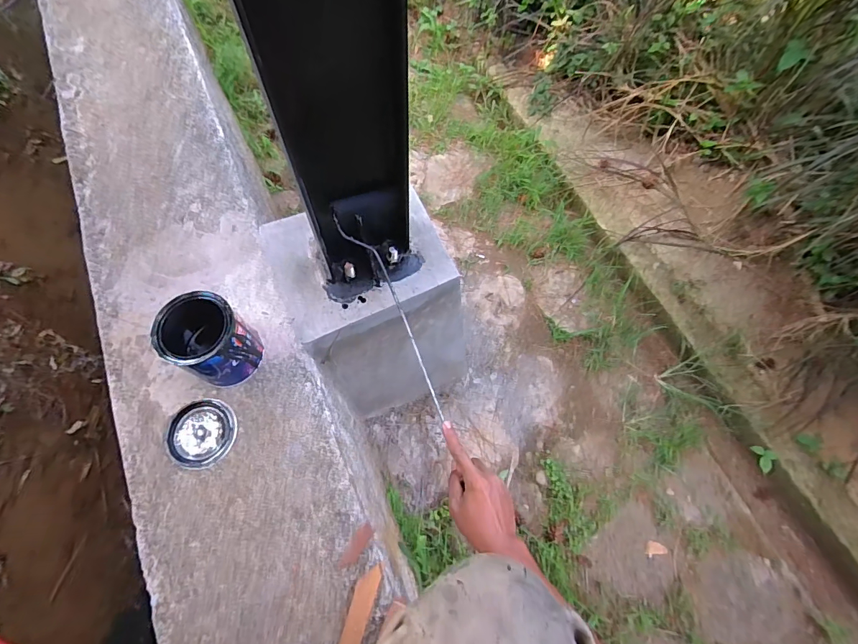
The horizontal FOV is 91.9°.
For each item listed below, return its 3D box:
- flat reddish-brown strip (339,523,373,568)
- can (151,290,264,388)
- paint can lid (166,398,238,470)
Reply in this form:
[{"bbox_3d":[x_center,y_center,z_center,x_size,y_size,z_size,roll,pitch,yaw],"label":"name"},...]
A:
[{"bbox_3d":[-0.101,0.316,0.583,0.018,0.007,0.062,33,69,12],"label":"flat reddish-brown strip"},{"bbox_3d":[-0.328,0.030,0.626,0.107,0.123,0.105,1,66,-2],"label":"can"},{"bbox_3d":[-0.347,0.167,0.633,0.096,0.006,0.103,1,66,-2],"label":"paint can lid"}]

